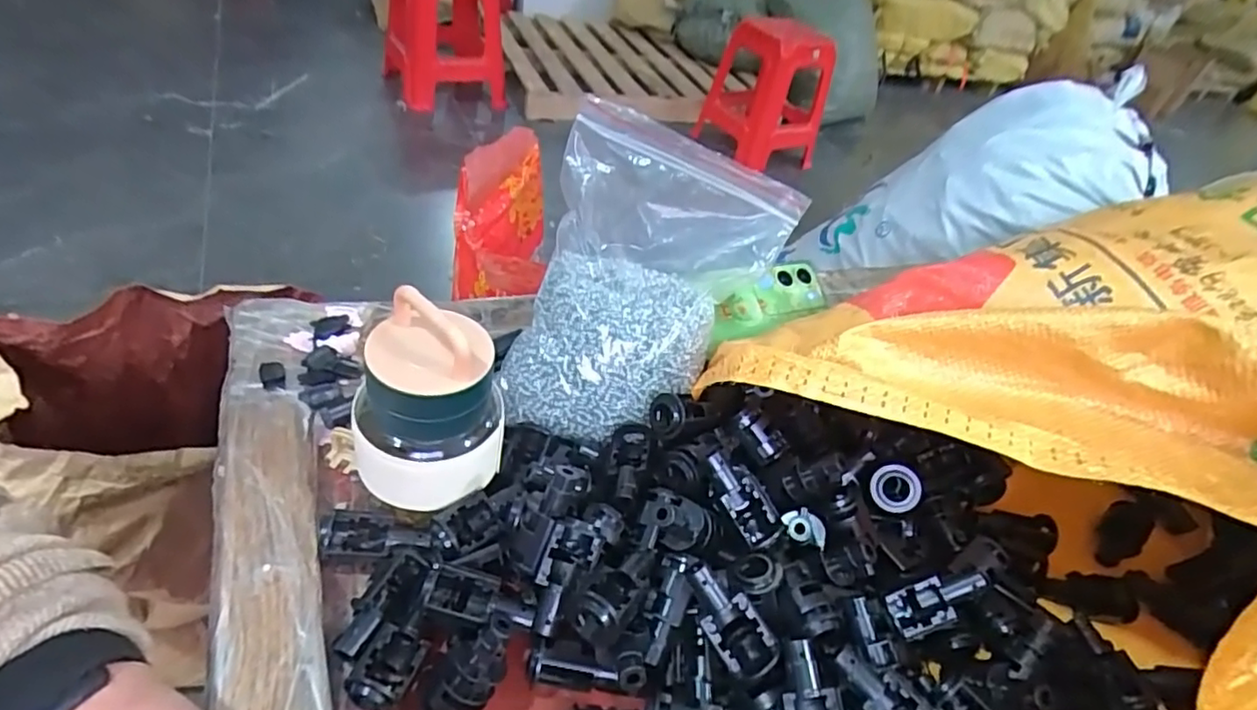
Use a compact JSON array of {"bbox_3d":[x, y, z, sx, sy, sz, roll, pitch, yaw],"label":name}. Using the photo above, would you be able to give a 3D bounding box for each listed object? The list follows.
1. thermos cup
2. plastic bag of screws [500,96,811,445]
[{"bbox_3d":[-0.103,0.027,0.321,0.074,0.112,0.060,0,43,-15],"label":"thermos cup"},{"bbox_3d":[0.016,-0.050,0.393,0.145,0.145,0.165,19,41,7],"label":"plastic bag of screws"}]

